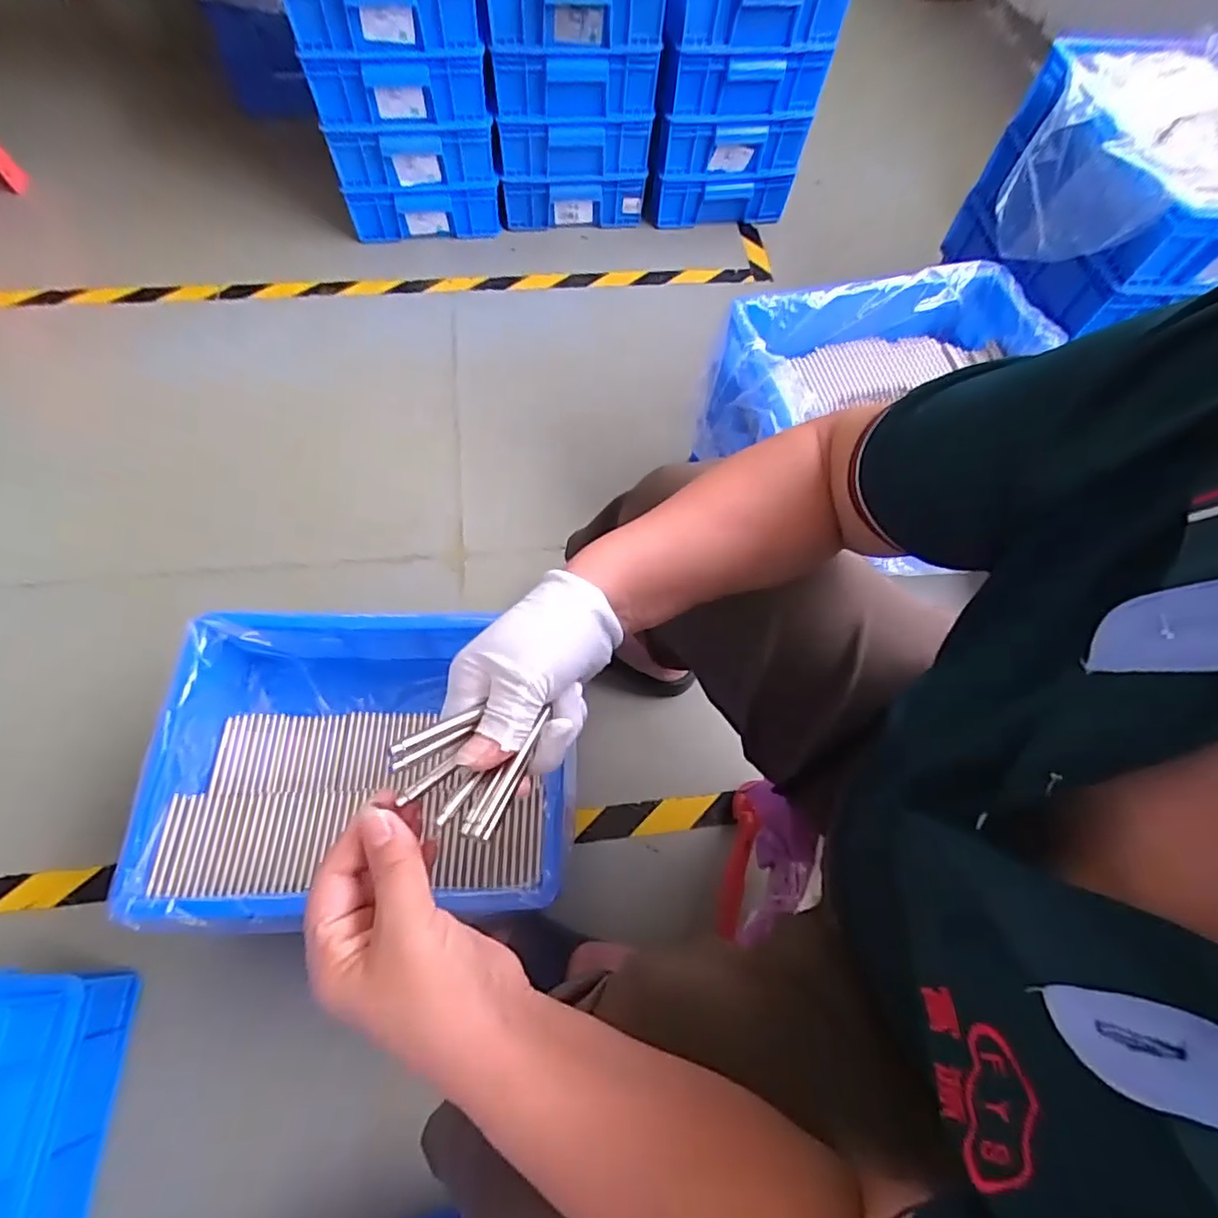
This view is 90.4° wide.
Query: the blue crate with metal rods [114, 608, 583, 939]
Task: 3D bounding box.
[{"bbox_3d":[-0.271,0.167,0.662,0.371,0.121,0.314,1,64,-3],"label":"blue crate with metal rods"}]

